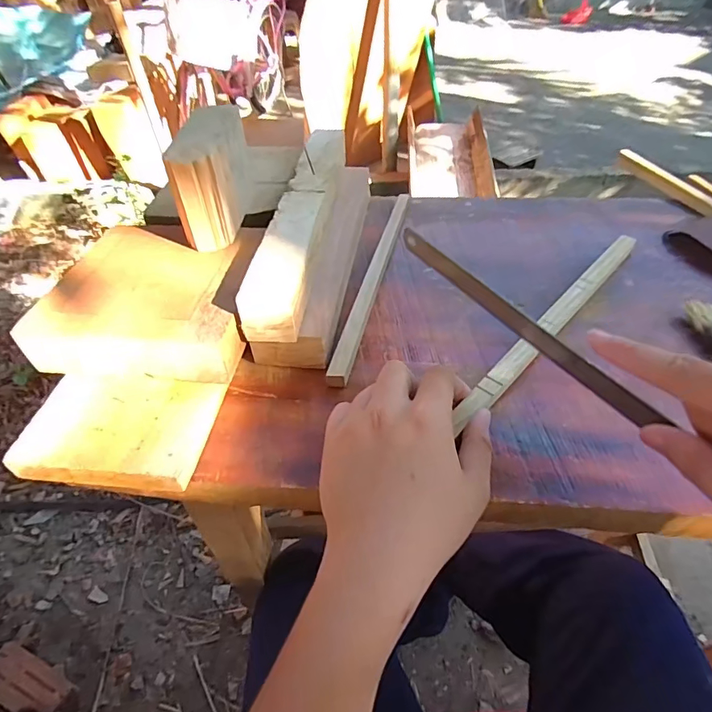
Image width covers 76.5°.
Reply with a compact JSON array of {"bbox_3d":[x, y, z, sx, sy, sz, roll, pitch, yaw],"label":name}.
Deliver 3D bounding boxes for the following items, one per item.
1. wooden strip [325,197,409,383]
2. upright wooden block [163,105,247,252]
[{"bbox_3d":[0.020,-0.082,0.427,0.014,0.009,0.283,9,47,11],"label":"wooden strip"},{"bbox_3d":[-0.117,-0.149,0.372,0.038,0.081,0.103,-2,46,1],"label":"upright wooden block"}]

